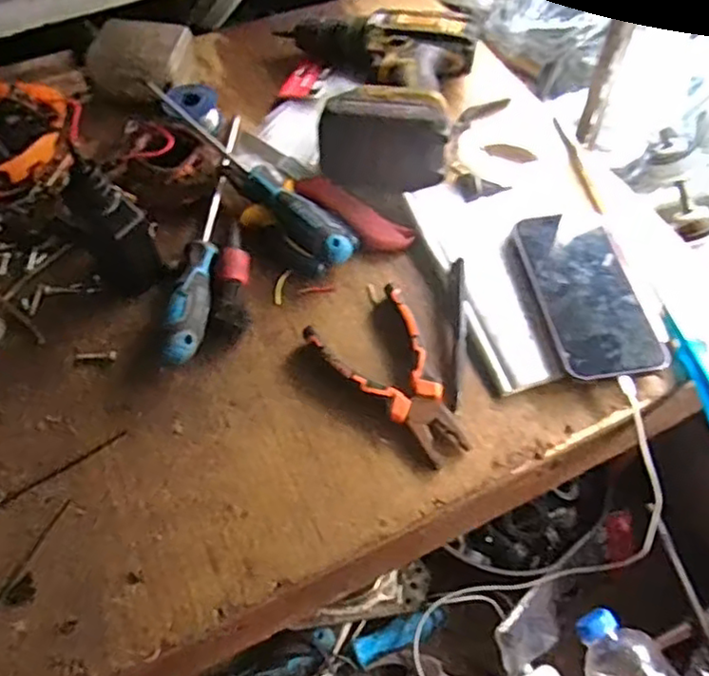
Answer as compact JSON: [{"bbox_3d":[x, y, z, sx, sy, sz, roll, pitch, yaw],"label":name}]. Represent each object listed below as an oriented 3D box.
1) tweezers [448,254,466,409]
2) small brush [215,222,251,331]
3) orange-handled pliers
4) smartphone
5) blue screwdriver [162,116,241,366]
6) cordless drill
[{"bbox_3d":[0.082,-0.009,0.520,0.011,0.011,0.131,5,57,4],"label":"tweezers"},{"bbox_3d":[-0.101,-0.054,0.552,0.025,0.019,0.102,-2,57,0],"label":"small brush"},{"bbox_3d":[0.031,0.031,0.500,0.082,0.022,0.144,-26,60,-14],"label":"orange-handled pliers"},{"bbox_3d":[0.189,-0.039,0.533,0.075,0.012,0.156,-8,57,-3],"label":"smartphone"},{"bbox_3d":[-0.129,-0.105,0.582,0.027,0.036,0.298,0,57,2],"label":"blue screwdriver"},{"bbox_3d":[0.010,-0.253,0.649,0.187,0.070,0.209,11,58,9],"label":"cordless drill"}]

